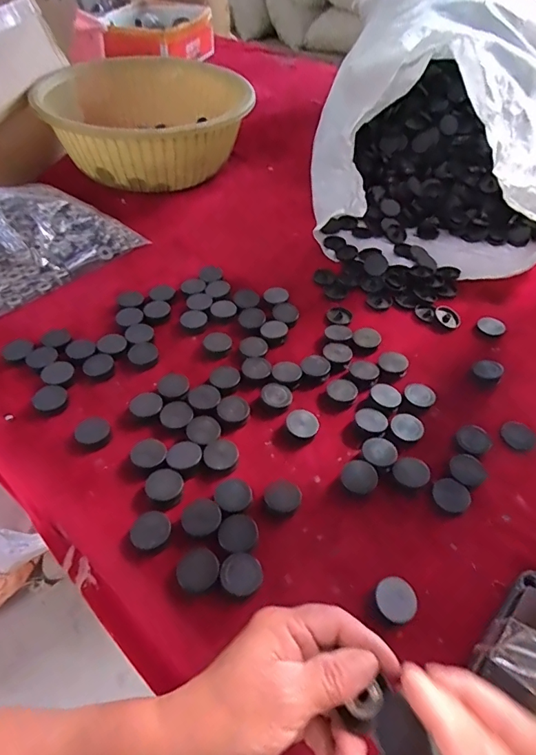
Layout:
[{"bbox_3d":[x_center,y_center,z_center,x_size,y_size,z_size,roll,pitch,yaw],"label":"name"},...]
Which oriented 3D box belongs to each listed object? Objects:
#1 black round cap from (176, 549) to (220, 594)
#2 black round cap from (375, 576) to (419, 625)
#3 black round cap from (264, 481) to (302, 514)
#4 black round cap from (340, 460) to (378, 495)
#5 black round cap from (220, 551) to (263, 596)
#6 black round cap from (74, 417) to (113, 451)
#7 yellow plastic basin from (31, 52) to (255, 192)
[{"bbox_3d":[-0.056,0.154,0.378,0.033,0.010,0.032,1,47,-1],"label":"black round cap"},{"bbox_3d":[0.099,0.176,0.367,0.029,0.022,0.031,1,47,-1],"label":"black round cap"},{"bbox_3d":[0.013,0.108,0.425,0.029,0.018,0.028,1,47,-1],"label":"black round cap"},{"bbox_3d":[0.085,0.095,0.441,0.033,0.015,0.032,1,47,-1],"label":"black round cap"},{"bbox_3d":[-0.021,0.158,0.377,0.032,0.015,0.029,-31,56,-27],"label":"black round cap"},{"bbox_3d":[-0.174,0.055,0.469,0.033,0.016,0.028,-22,52,-21],"label":"black round cap"},{"bbox_3d":[-0.197,-0.422,0.800,0.310,0.158,0.301,1,47,-1],"label":"yellow plastic basin"}]

